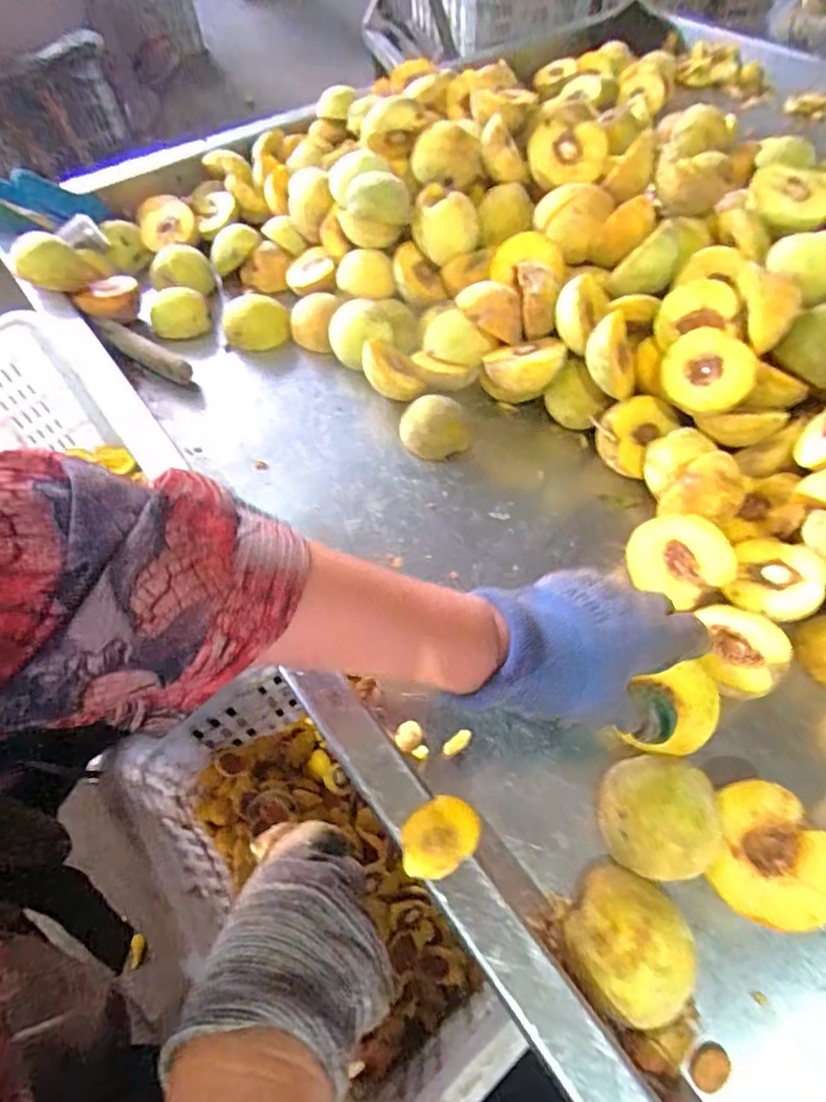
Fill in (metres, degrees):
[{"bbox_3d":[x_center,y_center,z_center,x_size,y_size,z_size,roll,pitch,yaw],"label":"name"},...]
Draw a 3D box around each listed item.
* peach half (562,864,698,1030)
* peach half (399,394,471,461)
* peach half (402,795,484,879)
[{"bbox_3d":[0.106,0.190,0.269,0.058,0.030,0.057,-1,57,1],"label":"peach half"},{"bbox_3d":[0.019,-0.103,0.465,0.056,0.024,0.051,4,58,5],"label":"peach half"},{"bbox_3d":[0.012,0.131,0.257,0.039,0.012,0.029,-33,62,-18],"label":"peach half"}]

